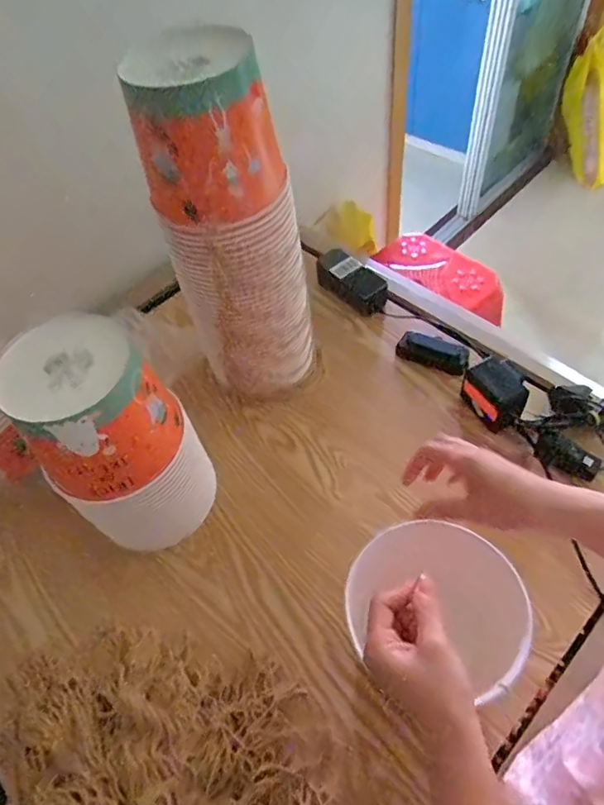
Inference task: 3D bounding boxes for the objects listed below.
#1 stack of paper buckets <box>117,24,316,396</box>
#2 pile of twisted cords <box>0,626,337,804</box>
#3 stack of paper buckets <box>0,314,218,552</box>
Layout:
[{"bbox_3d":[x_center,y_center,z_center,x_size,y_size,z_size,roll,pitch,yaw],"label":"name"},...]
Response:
[{"bbox_3d":[-0.077,-0.183,0.641,0.160,0.436,0.138,-14,54,-3],"label":"stack of paper buckets"},{"bbox_3d":[-0.131,0.359,0.495,0.296,0.060,0.344,-28,58,-15],"label":"pile of twisted cords"},{"bbox_3d":[-0.201,0.045,0.583,0.151,0.285,0.142,-28,58,-15],"label":"stack of paper buckets"}]

